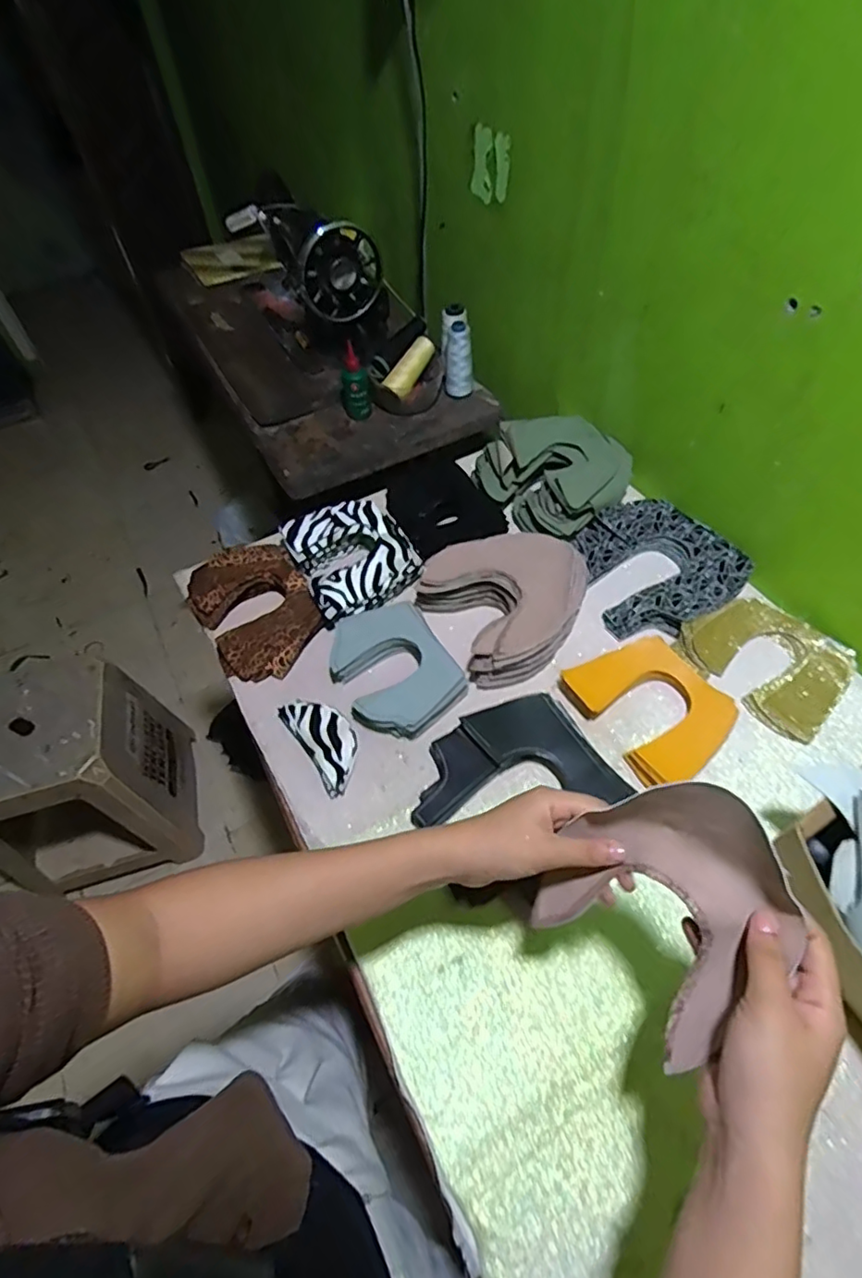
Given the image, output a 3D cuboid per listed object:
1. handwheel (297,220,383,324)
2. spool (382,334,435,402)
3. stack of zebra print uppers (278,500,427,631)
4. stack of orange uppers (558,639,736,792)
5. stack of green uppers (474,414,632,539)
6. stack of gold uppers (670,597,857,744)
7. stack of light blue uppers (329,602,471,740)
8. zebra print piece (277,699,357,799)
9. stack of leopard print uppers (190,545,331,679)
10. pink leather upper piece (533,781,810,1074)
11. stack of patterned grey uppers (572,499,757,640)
[{"bbox_3d":[-0.140,-0.568,0.907,0.133,0.128,0.024,-28,58,-16],"label":"handwheel"},{"bbox_3d":[-0.031,-0.438,0.950,0.034,0.043,0.111,30,80,24],"label":"spool"},{"bbox_3d":[-0.097,-0.105,0.744,0.144,0.050,0.160,-28,57,-14],"label":"stack of zebra print uppers"},{"bbox_3d":[0.229,0.068,0.613,0.116,0.033,0.150,-31,58,-16],"label":"stack of orange uppers"},{"bbox_3d":[0.176,-0.230,0.796,0.187,0.079,0.172,-30,59,-17],"label":"stack of green uppers"},{"bbox_3d":[0.371,0.021,0.643,0.127,0.027,0.160,-35,59,-18],"label":"stack of gold uppers"},{"bbox_3d":[-0.044,0.031,0.650,0.120,0.026,0.154,-31,58,-16],"label":"stack of light blue uppers"},{"bbox_3d":[-0.112,0.105,0.619,0.054,0.023,0.117,-32,58,-16],"label":"zebra print piece"},{"bbox_3d":[-0.214,-0.039,0.716,0.132,0.041,0.180,-30,58,-15],"label":"stack of leopard print uppers"},{"bbox_3d":[0.140,0.161,0.352,0.129,0.070,0.158,41,101,31],"label":"pink leather upper piece"},{"bbox_3d":[0.271,-0.090,0.725,0.181,0.034,0.183,-28,57,-14],"label":"stack of patterned grey uppers"}]

